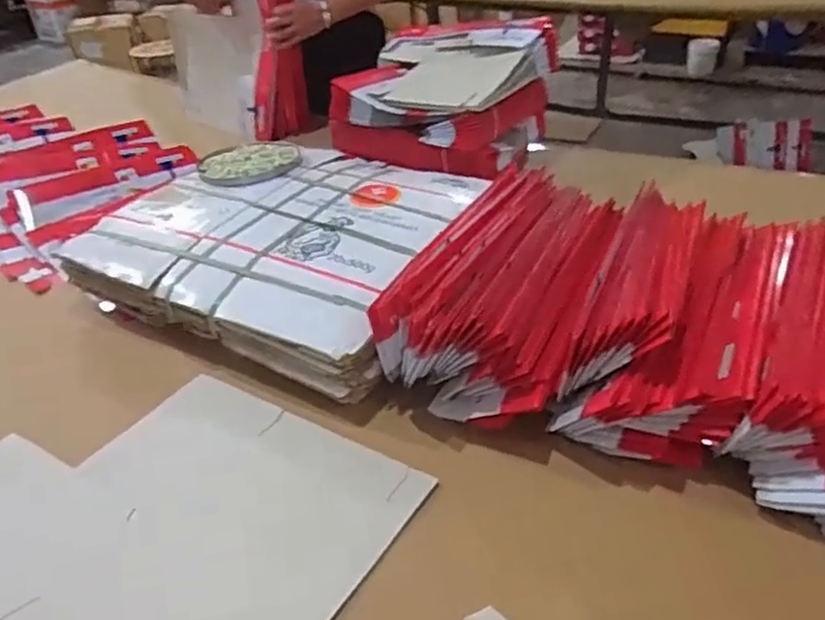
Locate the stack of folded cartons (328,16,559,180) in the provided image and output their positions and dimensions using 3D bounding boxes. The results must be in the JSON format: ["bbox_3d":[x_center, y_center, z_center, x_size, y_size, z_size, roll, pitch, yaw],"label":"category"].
[{"bbox_3d":[0.047,-0.415,1.275,0.368,0.180,0.332,17,41,27],"label":"stack of folded cartons"}]

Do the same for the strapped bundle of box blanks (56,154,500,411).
[{"bbox_3d":[-0.175,-0.099,0.986,0.507,0.104,0.425,17,41,27],"label":"strapped bundle of box blanks"}]

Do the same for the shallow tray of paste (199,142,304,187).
[{"bbox_3d":[-0.269,-0.247,1.104,0.166,0.012,0.149,-21,39,-22],"label":"shallow tray of paste"}]

